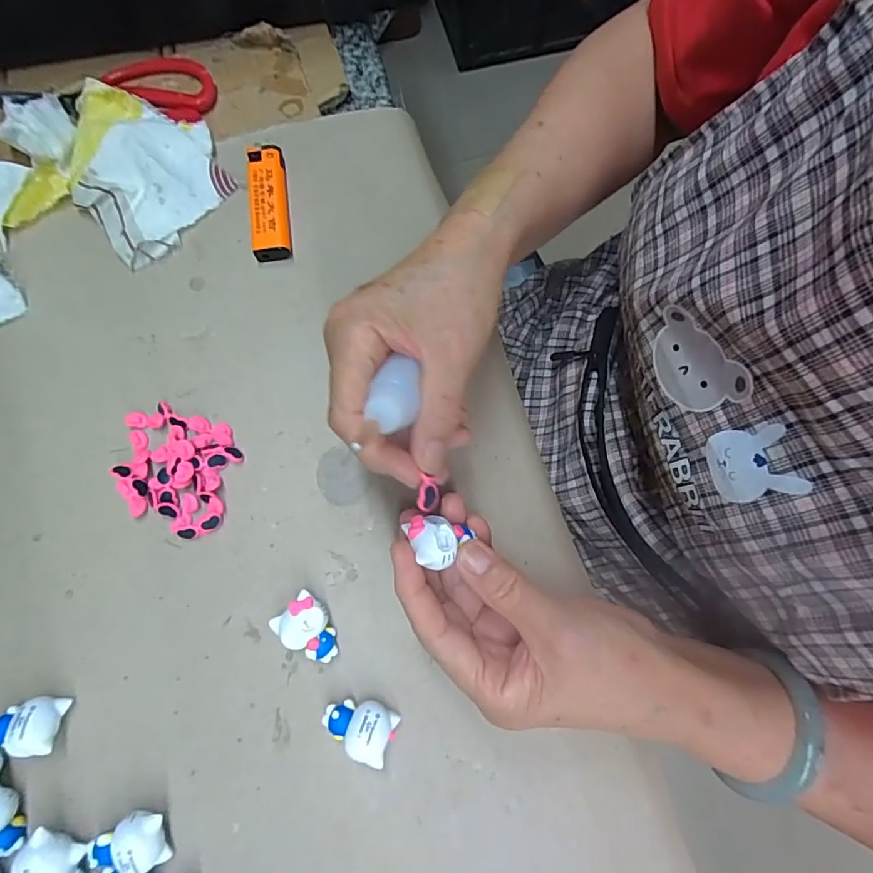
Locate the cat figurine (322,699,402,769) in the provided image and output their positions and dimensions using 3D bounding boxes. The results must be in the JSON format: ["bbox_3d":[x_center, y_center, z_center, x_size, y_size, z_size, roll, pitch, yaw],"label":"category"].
[{"bbox_3d":[-0.038,0.141,0.244,0.035,0.021,0.024,22,76,5],"label":"cat figurine"}]

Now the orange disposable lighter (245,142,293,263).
[{"bbox_3d":[-0.111,-0.155,0.328,0.025,0.013,0.082,-9,75,-3],"label":"orange disposable lighter"}]

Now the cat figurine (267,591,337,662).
[{"bbox_3d":[-0.065,0.100,0.257,0.034,0.020,0.025,43,79,10],"label":"cat figurine"}]

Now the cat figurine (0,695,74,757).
[{"bbox_3d":[-0.205,0.143,0.247,0.034,0.021,0.023,1,75,0],"label":"cat figurine"}]

